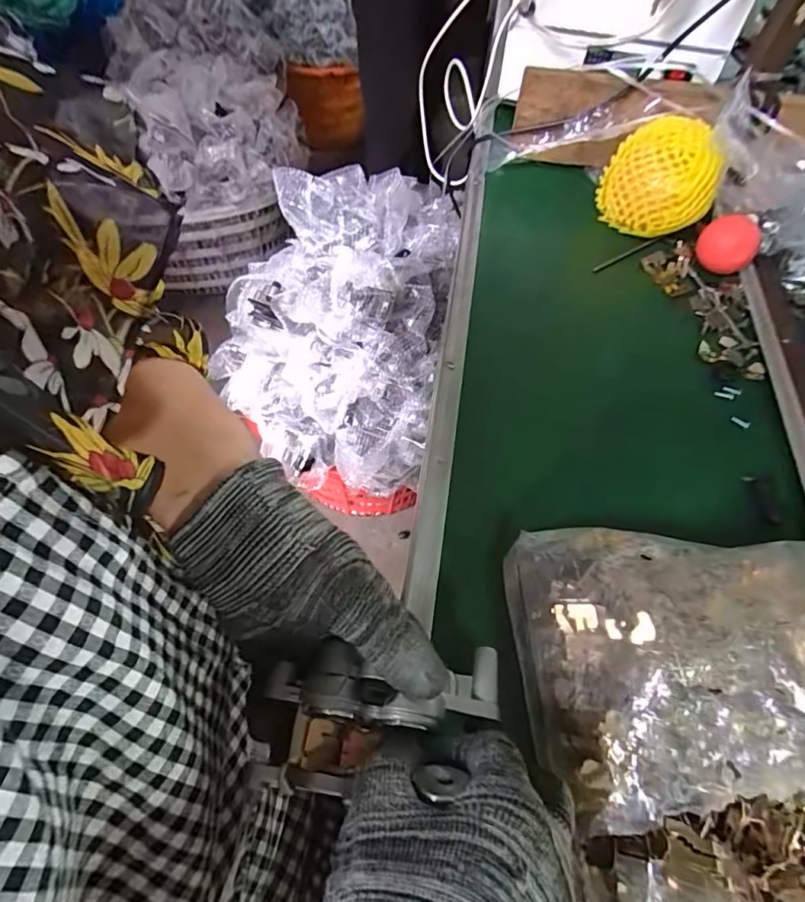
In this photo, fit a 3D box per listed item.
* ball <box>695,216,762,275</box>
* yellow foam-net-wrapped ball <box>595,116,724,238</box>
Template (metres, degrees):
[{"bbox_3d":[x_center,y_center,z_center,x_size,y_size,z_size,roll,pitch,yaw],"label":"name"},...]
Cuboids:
[{"bbox_3d":[0.304,-0.192,0.465,0.050,0.044,0.040,36,63,18],"label":"ball"},{"bbox_3d":[0.243,-0.253,0.473,0.079,0.087,0.084,-8,59,-9],"label":"yellow foam-net-wrapped ball"}]

